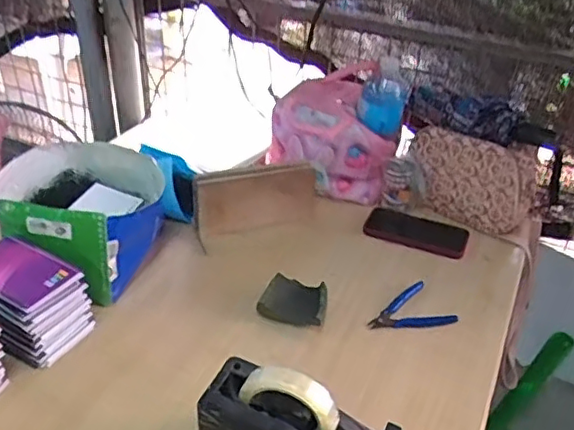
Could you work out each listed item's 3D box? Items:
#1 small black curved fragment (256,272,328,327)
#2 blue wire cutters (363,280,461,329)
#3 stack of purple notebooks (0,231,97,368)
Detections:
[{"bbox_3d":[0.014,0.121,0.875,0.092,0.035,0.079,12,34,15],"label":"small black curved fragment"},{"bbox_3d":[0.190,0.148,0.881,0.128,0.014,0.087,-27,42,-37],"label":"blue wire cutters"},{"bbox_3d":[-0.347,0.112,0.795,0.141,0.105,0.117,23,38,29],"label":"stack of purple notebooks"}]

